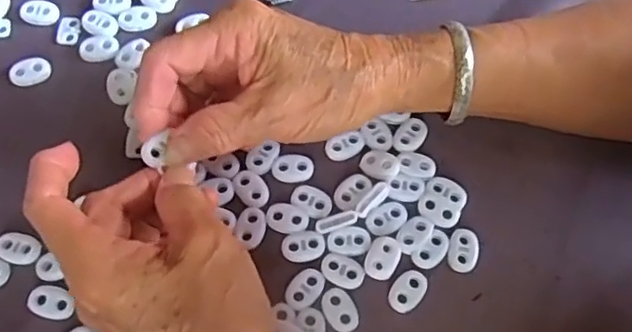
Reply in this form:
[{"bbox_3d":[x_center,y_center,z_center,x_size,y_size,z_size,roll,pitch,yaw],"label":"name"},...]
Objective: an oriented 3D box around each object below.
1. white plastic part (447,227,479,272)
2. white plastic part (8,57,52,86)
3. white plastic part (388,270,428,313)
[{"bbox_3d":[0.077,0.043,0.324,0.015,0.004,0.022,15,68,5],"label":"white plastic part"},{"bbox_3d":[-0.166,-0.055,0.362,0.023,0.005,0.017,-21,69,-9],"label":"white plastic part"},{"bbox_3d":[0.047,0.063,0.314,0.016,0.004,0.022,32,71,12],"label":"white plastic part"}]

